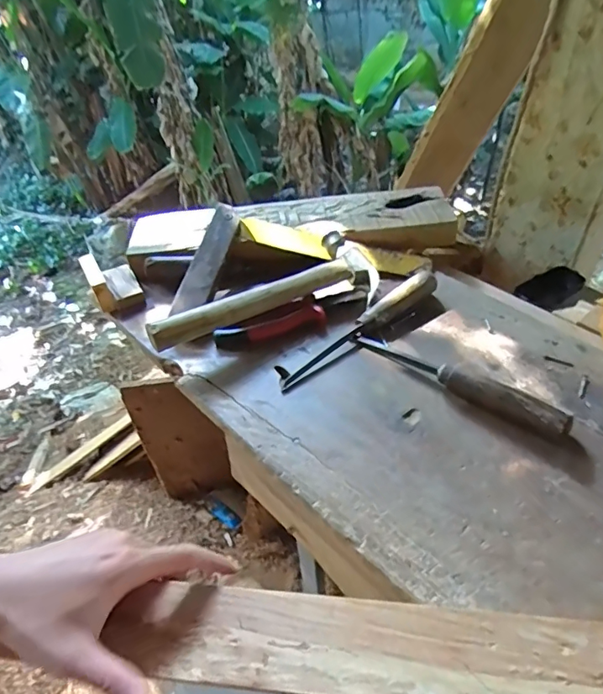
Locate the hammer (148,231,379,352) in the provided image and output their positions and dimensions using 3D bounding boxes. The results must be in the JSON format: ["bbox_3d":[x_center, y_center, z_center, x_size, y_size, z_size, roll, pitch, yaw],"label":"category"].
[{"bbox_3d":[-0.043,-0.068,0.595,0.280,0.037,0.103,-18,47,-13],"label":"hammer"}]

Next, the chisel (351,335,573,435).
[{"bbox_3d":[0.150,0.029,0.501,0.224,0.031,0.023,29,54,29],"label":"chisel"}]

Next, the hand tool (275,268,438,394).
[{"bbox_3d":[0.067,-0.024,0.567,0.229,0.032,0.033,-30,51,-23],"label":"hand tool"}]

